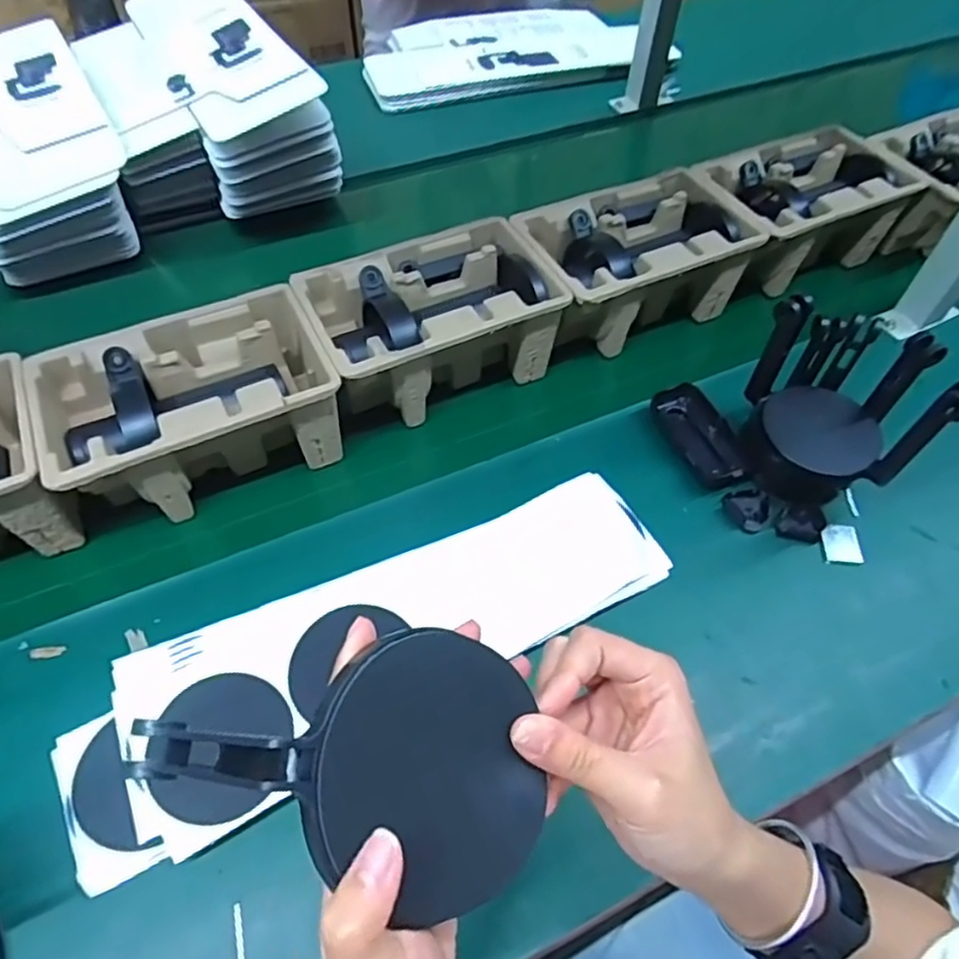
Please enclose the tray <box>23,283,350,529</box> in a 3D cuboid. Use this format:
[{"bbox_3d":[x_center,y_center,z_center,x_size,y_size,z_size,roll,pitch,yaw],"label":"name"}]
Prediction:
[{"bbox_3d":[-0.243,-0.058,0.565,0.224,0.098,0.145,-23,56,-18],"label":"tray"}]

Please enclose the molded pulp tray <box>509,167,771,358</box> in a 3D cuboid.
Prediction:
[{"bbox_3d":[0.159,-0.227,0.691,0.234,0.093,0.155,-24,57,-19],"label":"molded pulp tray"}]

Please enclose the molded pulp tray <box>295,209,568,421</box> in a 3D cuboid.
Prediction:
[{"bbox_3d":[-0.043,-0.147,0.629,0.219,0.098,0.140,-22,56,-18],"label":"molded pulp tray"}]

